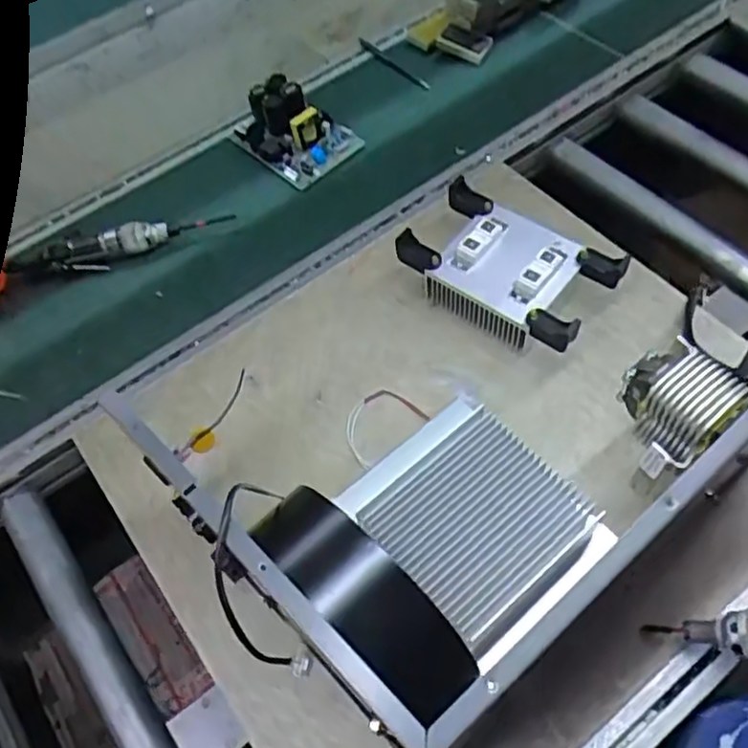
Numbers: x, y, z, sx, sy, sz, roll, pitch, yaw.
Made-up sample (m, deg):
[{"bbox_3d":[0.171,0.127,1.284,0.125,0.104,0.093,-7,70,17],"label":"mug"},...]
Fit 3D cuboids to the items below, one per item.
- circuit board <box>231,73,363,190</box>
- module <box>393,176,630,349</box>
[{"bbox_3d":[-0.121,-0.363,1.042,0.168,0.073,0.127,37,68,23],"label":"circuit board"},{"bbox_3d":[0.166,-0.126,0.880,0.245,0.086,0.145,31,66,21],"label":"module"}]

